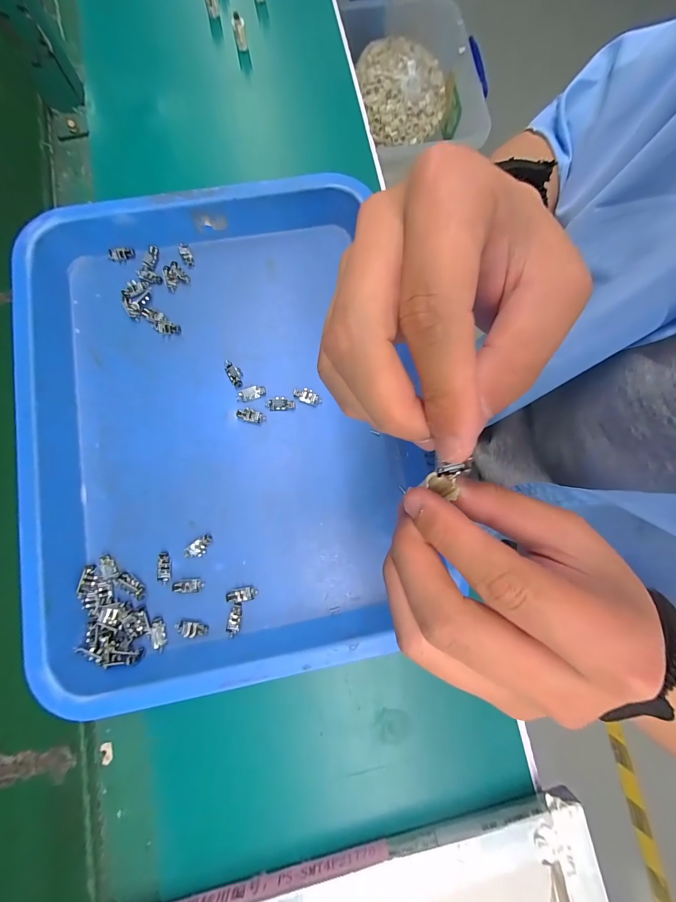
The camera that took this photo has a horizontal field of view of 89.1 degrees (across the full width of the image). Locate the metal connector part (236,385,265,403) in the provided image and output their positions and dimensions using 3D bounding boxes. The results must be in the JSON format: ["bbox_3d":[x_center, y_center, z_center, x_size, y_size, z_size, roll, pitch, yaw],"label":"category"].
[{"bbox_3d":[-0.081,-0.054,0.319,0.027,0.004,0.013,-17,81,-5],"label":"metal connector part"}]

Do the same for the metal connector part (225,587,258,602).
[{"bbox_3d":[-0.083,0.123,0.294,0.026,0.004,0.011,-7,80,-3],"label":"metal connector part"}]

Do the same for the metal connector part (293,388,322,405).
[{"bbox_3d":[-0.029,-0.052,0.322,0.027,0.004,0.013,14,80,1],"label":"metal connector part"}]

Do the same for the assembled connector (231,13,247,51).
[{"bbox_3d":[-0.113,-0.481,0.393,0.014,0.029,0.008,-33,81,-6],"label":"assembled connector"}]

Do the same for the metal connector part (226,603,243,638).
[{"bbox_3d":[-0.088,0.143,0.290,0.011,0.004,0.026,11,80,0],"label":"metal connector part"}]

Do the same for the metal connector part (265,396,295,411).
[{"bbox_3d":[-0.054,-0.045,0.319,0.027,0.004,0.013,-3,80,-2],"label":"metal connector part"}]

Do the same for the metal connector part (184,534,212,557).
[{"bbox_3d":[-0.121,0.083,0.297,0.026,0.004,0.013,-38,83,-8],"label":"metal connector part"}]

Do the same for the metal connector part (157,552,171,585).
[{"bbox_3d":[-0.150,0.100,0.294,0.011,0.004,0.025,-7,80,-3],"label":"metal connector part"}]

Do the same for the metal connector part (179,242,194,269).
[{"bbox_3d":[-0.155,-0.201,0.349,0.011,0.005,0.029,-27,80,-5],"label":"metal connector part"}]

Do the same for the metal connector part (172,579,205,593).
[{"bbox_3d":[-0.128,0.115,0.293,0.026,0.004,0.012,2,80,-1],"label":"metal connector part"}]

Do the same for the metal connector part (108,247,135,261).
[{"bbox_3d":[-0.219,-0.199,0.347,0.025,0.006,0.010,-6,79,-1],"label":"metal connector part"}]

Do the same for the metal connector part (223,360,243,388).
[{"bbox_3d":[-0.098,-0.074,0.323,0.013,0.004,0.028,-27,82,-6],"label":"metal connector part"}]

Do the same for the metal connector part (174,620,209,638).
[{"bbox_3d":[-0.123,0.149,0.288,0.028,0.004,0.012,1,80,-1],"label":"metal connector part"}]

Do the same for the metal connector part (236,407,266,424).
[{"bbox_3d":[-0.080,-0.033,0.316,0.026,0.004,0.012,13,80,1],"label":"metal connector part"}]

